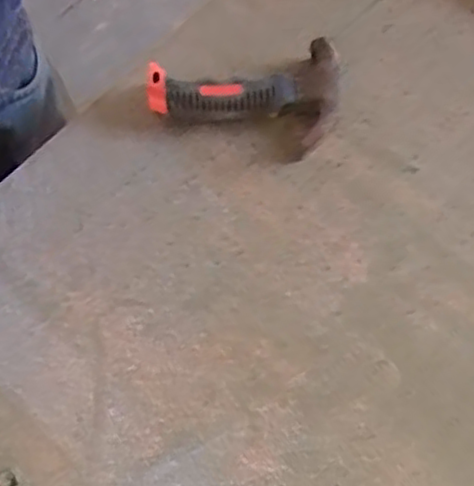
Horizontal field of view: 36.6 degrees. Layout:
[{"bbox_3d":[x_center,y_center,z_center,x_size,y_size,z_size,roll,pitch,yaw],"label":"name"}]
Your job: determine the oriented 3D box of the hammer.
[{"bbox_3d":[0.007,-0.117,0.596,0.158,0.034,0.100,-7,62,0],"label":"hammer"}]

